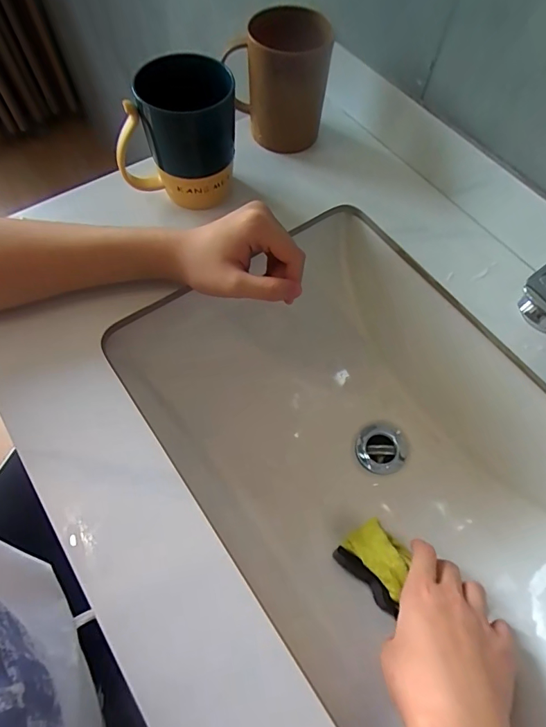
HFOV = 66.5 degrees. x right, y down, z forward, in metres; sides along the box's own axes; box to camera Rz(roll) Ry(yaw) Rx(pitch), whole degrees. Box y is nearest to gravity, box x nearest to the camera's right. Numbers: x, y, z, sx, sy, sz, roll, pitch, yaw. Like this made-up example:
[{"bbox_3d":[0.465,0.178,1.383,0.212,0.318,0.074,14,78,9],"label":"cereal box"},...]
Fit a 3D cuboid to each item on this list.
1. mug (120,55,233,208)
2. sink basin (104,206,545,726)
[{"bbox_3d":[-0.084,-0.216,0.386,0.108,0.100,0.084,7,62,1],"label":"mug"},{"bbox_3d":[0.101,0.090,0.402,0.339,0.152,0.430,-28,68,-15],"label":"sink basin"}]

